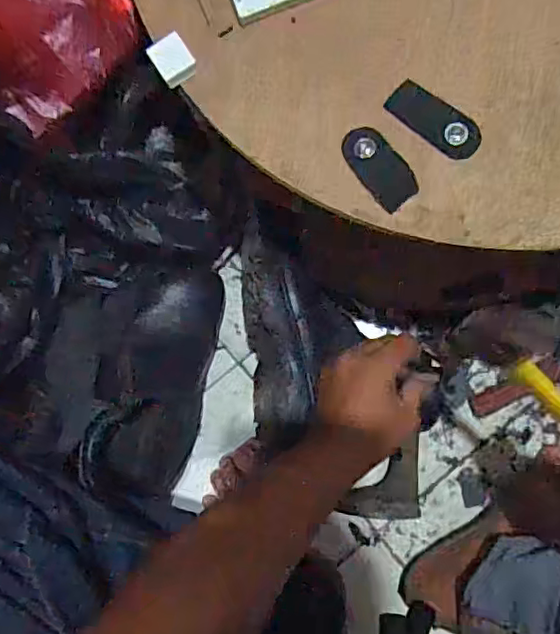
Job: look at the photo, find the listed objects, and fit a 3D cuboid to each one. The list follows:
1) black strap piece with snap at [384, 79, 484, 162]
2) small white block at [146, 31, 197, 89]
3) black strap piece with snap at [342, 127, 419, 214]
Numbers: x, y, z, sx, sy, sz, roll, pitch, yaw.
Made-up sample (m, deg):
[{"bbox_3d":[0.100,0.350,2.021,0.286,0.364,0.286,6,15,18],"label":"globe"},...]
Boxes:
[{"bbox_3d":[0.097,-0.123,0.375,0.062,0.004,0.026,38,88,8],"label":"black strap piece with snap"},{"bbox_3d":[-0.070,-0.168,0.393,0.024,0.008,0.029,-33,82,1],"label":"small white block"},{"bbox_3d":[0.062,-0.094,0.376,0.027,0.006,0.055,-37,82,0],"label":"black strap piece with snap"}]

